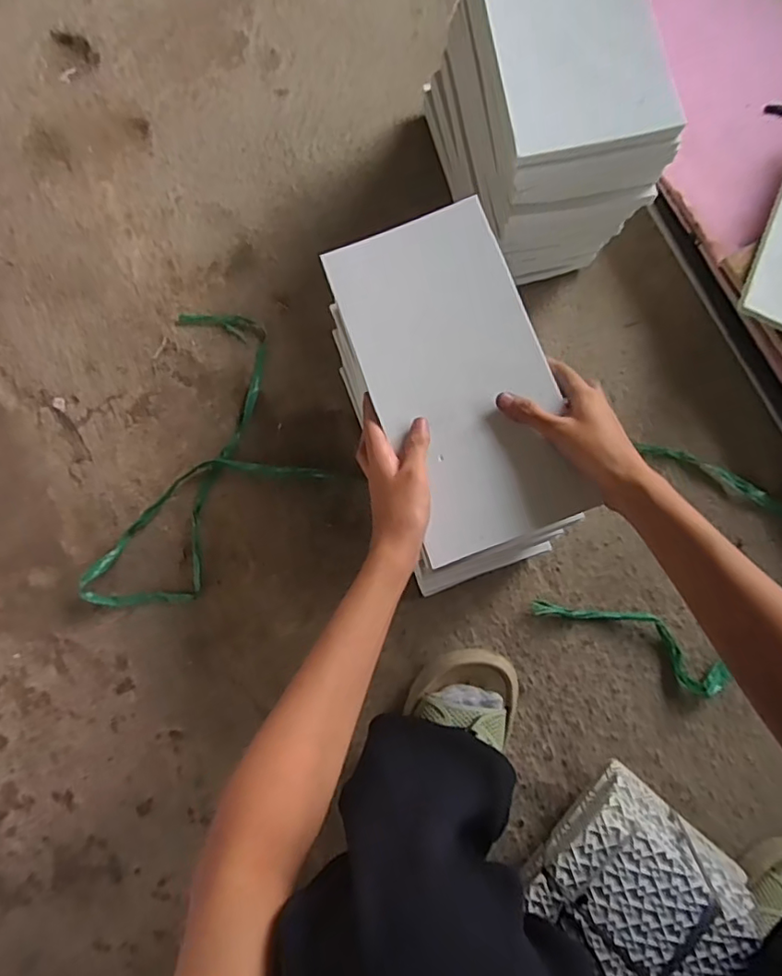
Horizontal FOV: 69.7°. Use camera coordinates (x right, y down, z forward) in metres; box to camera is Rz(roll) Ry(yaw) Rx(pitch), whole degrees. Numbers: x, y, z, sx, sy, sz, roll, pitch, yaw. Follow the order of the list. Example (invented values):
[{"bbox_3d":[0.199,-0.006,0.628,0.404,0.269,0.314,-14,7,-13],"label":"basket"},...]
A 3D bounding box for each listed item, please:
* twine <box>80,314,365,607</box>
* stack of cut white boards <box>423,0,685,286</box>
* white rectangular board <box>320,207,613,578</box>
[{"bbox_3d":[-0.238,-0.037,0.628,0.309,0.024,0.278,-35,81,-7],"label":"twine"},{"bbox_3d":[0.146,-0.387,0.587,0.142,0.247,0.276,-11,79,-2],"label":"stack of cut white boards"},{"bbox_3d":[0.052,-0.088,0.444,0.134,0.009,0.266,-20,83,5],"label":"white rectangular board"}]

